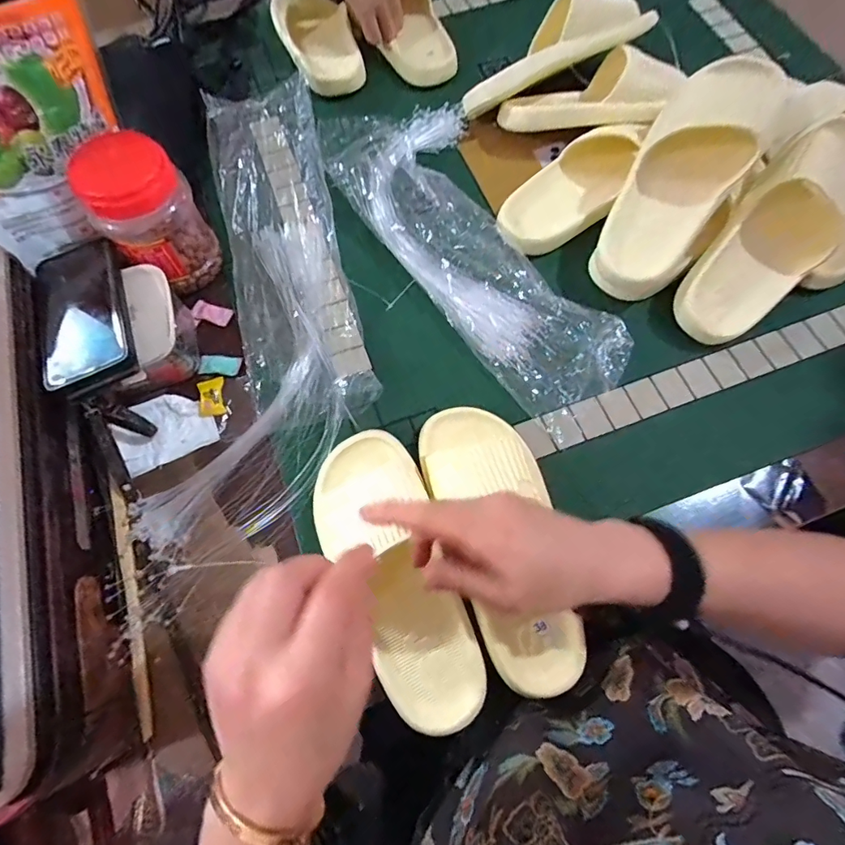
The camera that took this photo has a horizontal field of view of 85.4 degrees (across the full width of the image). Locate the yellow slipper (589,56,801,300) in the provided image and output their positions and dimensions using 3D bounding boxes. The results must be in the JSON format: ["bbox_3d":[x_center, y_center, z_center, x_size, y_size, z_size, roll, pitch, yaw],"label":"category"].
[{"bbox_3d":[0.266,-0.250,0.460,0.100,0.102,0.243,31,88,11],"label":"yellow slipper"}]

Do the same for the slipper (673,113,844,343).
[{"bbox_3d":[0.356,-0.185,0.463,0.098,0.088,0.234,40,100,13],"label":"slipper"}]

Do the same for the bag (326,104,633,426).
[{"bbox_3d":[0.060,-0.201,0.509,0.178,0.035,0.420,-30,73,-11],"label":"bag"}]

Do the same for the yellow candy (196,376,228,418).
[{"bbox_3d":[-0.217,-0.028,0.468,0.028,0.008,0.043,-12,70,-5],"label":"yellow candy"}]

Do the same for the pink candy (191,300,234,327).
[{"bbox_3d":[-0.236,-0.122,0.511,0.047,0.008,0.022,19,71,7],"label":"pink candy"}]

